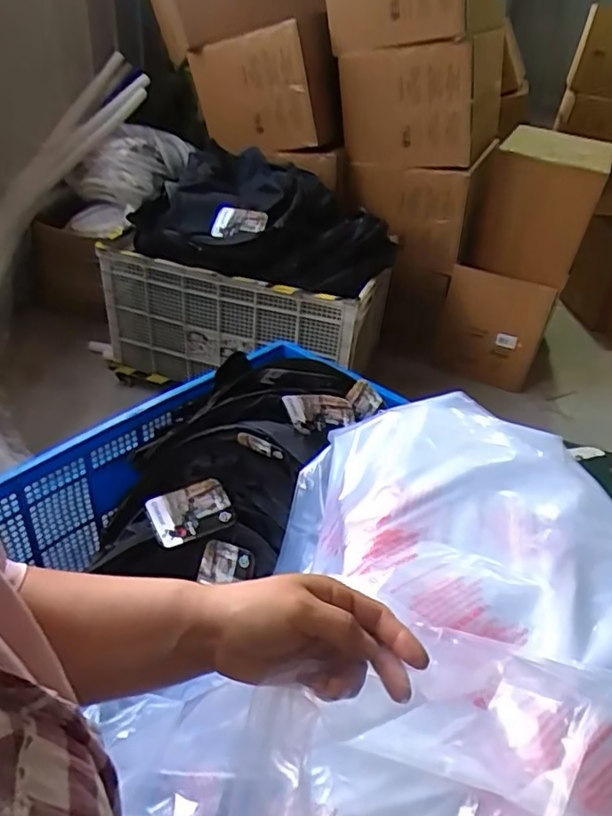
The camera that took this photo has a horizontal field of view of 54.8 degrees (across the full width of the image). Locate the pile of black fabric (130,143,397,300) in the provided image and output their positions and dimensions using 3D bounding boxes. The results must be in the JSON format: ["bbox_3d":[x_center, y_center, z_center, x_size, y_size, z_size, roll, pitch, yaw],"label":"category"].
[{"bbox_3d":[-0.112,-0.537,1.747,0.756,0.324,0.200,7,34,2],"label":"pile of black fabric"}]

